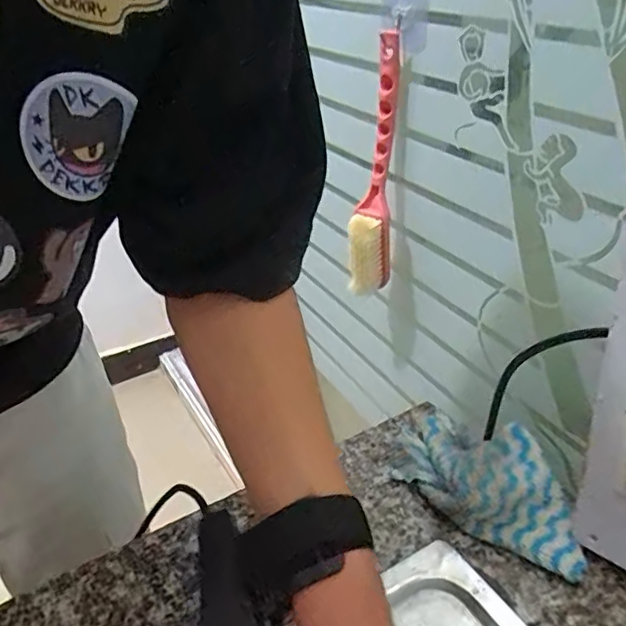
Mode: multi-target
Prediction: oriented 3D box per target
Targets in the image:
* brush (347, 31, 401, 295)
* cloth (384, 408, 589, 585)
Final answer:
[{"bbox_3d":[0.049,-0.110,0.488,0.036,0.211,0.041,8,32,14],"label":"brush"},{"bbox_3d":[0.116,0.109,0.395,0.130,0.041,0.075,17,35,27],"label":"cloth"}]

